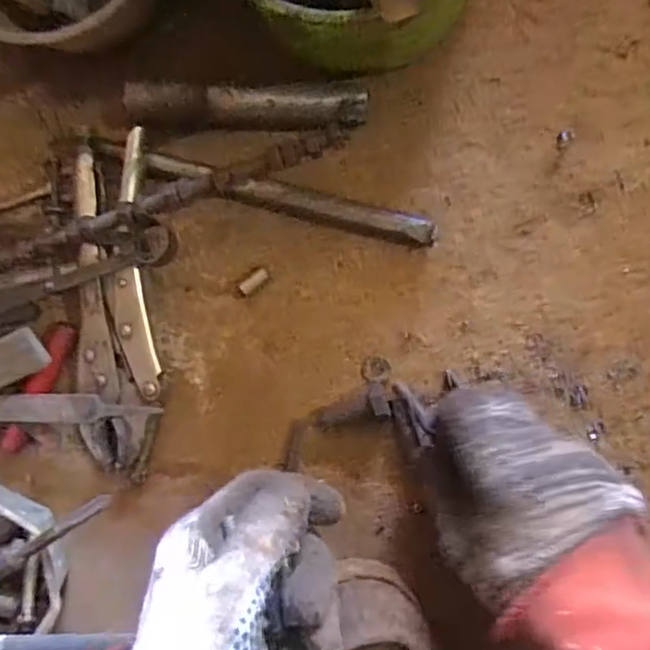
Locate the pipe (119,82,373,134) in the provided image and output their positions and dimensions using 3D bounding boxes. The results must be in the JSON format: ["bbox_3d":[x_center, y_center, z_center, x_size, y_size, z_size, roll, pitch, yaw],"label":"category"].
[{"bbox_3d":[-0.048,-0.133,0.381,0.146,0.031,0.026,1,96,2],"label":"pipe"}]

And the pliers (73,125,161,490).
[{"bbox_3d":[-0.137,-0.006,0.397,0.058,0.031,0.213,-3,96,2],"label":"pliers"}]

